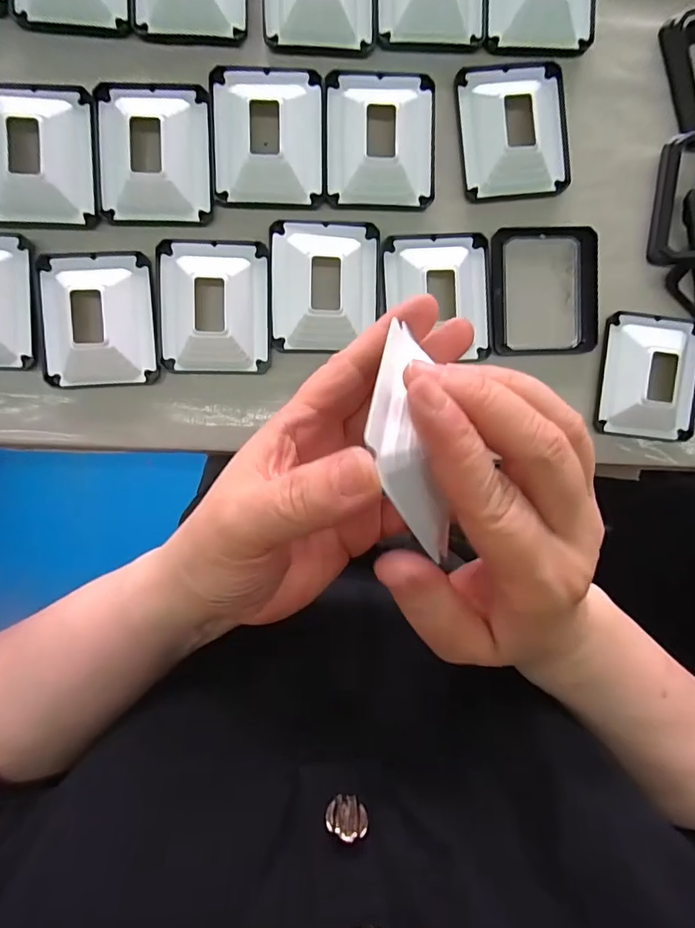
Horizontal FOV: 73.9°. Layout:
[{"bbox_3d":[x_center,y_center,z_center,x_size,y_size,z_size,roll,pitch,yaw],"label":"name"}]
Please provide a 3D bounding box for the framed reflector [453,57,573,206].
[{"bbox_3d":[0.105,-0.210,0.287,0.068,0.012,0.080,-6,94,-2],"label":"framed reflector"}]

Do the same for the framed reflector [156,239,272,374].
[{"bbox_3d":[-0.082,-0.097,0.282,0.068,0.012,0.081,-1,94,-3],"label":"framed reflector"}]

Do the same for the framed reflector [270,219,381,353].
[{"bbox_3d":[-0.014,-0.111,0.284,0.067,0.014,0.079,0,94,-3],"label":"framed reflector"}]

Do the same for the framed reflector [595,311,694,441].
[{"bbox_3d":[0.200,-0.057,0.300,0.067,0.015,0.079,4,94,-3],"label":"framed reflector"}]

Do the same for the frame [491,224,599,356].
[{"bbox_3d":[0.128,-0.113,0.298,0.067,0.006,0.081,-3,94,-3],"label":"frame"}]

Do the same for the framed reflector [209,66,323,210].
[{"bbox_3d":[-0.048,-0.200,0.277,0.067,0.012,0.081,0,94,-3],"label":"framed reflector"}]

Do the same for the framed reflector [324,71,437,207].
[{"bbox_3d":[0.021,-0.202,0.282,0.067,0.013,0.080,-1,94,-3],"label":"framed reflector"}]

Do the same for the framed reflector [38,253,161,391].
[{"bbox_3d":[-0.153,-0.088,0.279,0.068,0.014,0.081,-3,94,-3],"label":"framed reflector"}]

